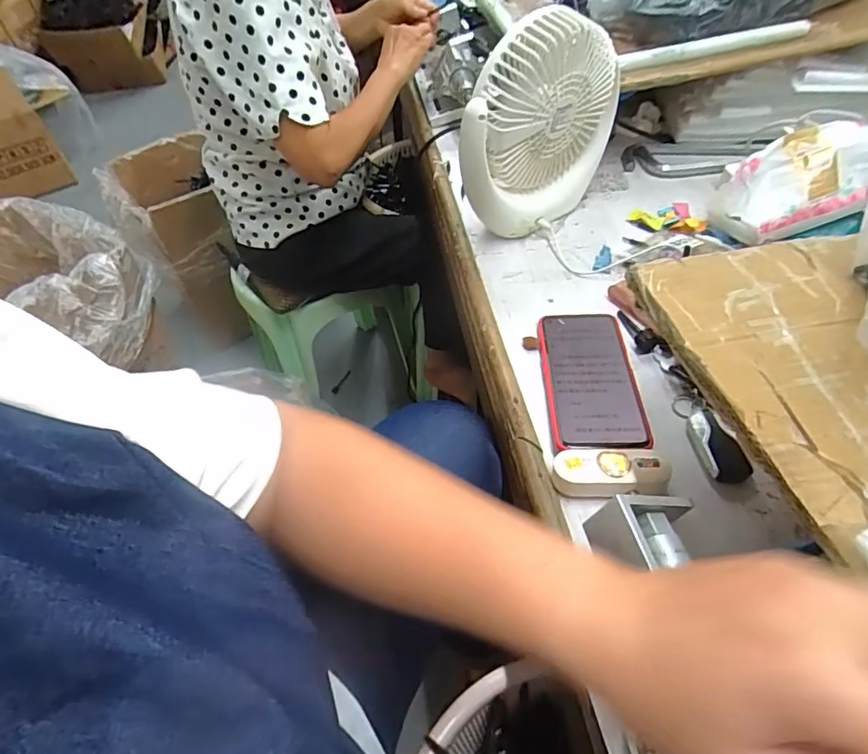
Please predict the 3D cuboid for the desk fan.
[{"bbox_3d":[0.115,-0.268,0.568,0.189,0.209,0.078,-34,55,-21],"label":"desk fan"}]

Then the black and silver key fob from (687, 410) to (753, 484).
[{"bbox_3d":[0.227,0.056,0.418,0.033,0.012,0.062,-7,50,-1],"label":"black and silver key fob"}]

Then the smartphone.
[{"bbox_3d":[0.139,-0.002,0.463,0.075,0.012,0.163,-1,50,4],"label":"smartphone"}]

